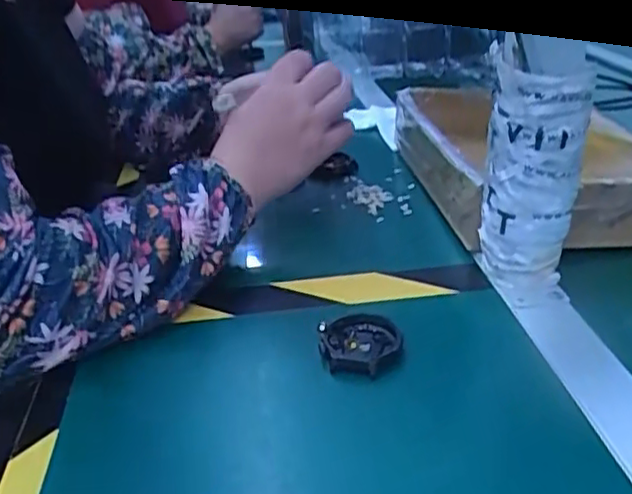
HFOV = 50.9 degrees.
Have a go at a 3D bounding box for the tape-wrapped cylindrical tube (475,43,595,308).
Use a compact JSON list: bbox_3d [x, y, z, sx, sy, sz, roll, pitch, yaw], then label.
[{"bbox_3d":[0.142,-0.043,0.438,0.058,0.154,0.049,2,28,11],"label":"tape-wrapped cylindrical tube"}]

